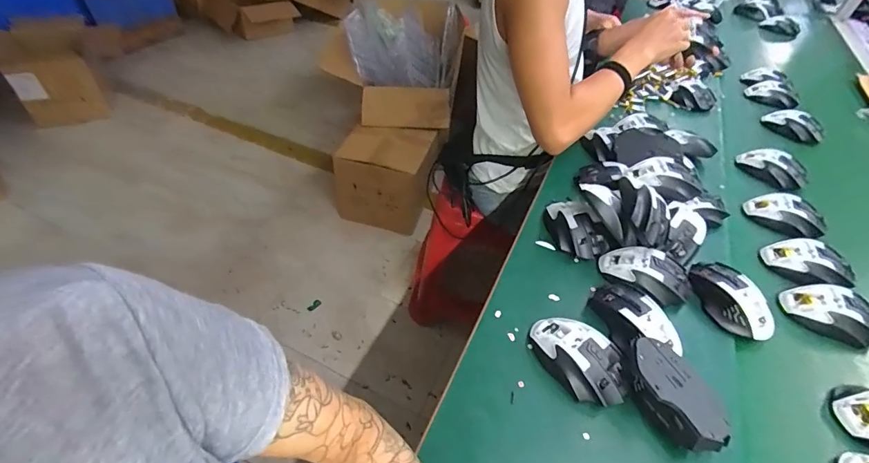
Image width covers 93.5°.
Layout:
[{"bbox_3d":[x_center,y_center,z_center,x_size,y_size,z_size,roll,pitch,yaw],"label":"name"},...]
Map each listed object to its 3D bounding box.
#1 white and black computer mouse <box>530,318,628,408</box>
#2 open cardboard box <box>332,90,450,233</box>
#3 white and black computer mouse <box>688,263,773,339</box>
[{"bbox_3d":[0.166,0.142,0.466,0.068,0.037,0.115,-30,54,-27],"label":"white and black computer mouse"},{"bbox_3d":[-0.171,-0.284,1.708,0.398,0.441,0.431,10,47,7],"label":"open cardboard box"},{"bbox_3d":[0.386,0.090,0.538,0.065,0.045,0.112,-15,49,-16],"label":"white and black computer mouse"}]

